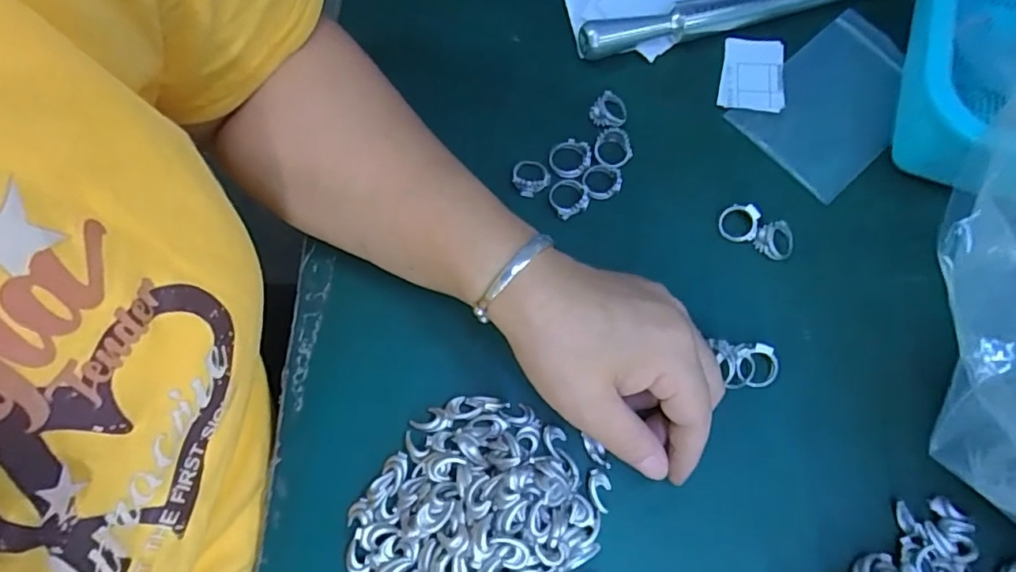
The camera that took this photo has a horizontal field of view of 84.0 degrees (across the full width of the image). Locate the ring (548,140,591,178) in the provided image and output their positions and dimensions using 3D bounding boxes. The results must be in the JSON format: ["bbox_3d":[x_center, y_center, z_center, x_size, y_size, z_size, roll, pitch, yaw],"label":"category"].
[{"bbox_3d":[0.036,-0.074,0.326,0.023,0.009,0.022,1,72,-2],"label":"ring"}]

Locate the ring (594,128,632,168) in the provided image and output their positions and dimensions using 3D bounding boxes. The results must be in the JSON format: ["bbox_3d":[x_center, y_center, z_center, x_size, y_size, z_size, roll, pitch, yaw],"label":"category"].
[{"bbox_3d":[0.062,-0.081,0.328,0.022,0.013,0.024,1,72,-2],"label":"ring"}]

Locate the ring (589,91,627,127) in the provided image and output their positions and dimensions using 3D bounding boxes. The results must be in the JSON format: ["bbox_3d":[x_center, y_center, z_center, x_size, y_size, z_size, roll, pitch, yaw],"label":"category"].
[{"bbox_3d":[0.061,-0.105,0.339,0.021,0.011,0.020,1,72,-2],"label":"ring"}]

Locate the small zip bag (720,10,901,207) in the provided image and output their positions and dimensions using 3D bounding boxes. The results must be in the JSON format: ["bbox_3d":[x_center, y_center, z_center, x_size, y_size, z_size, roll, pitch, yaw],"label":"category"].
[{"bbox_3d":[0.204,-0.116,0.344,0.123,0.004,0.077,-41,77,-14],"label":"small zip bag"}]

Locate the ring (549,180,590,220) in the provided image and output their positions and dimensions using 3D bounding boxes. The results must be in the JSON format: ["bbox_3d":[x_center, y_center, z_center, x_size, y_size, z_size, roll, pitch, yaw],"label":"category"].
[{"bbox_3d":[0.034,-0.051,0.322,0.022,0.008,0.022,1,72,-2],"label":"ring"}]

